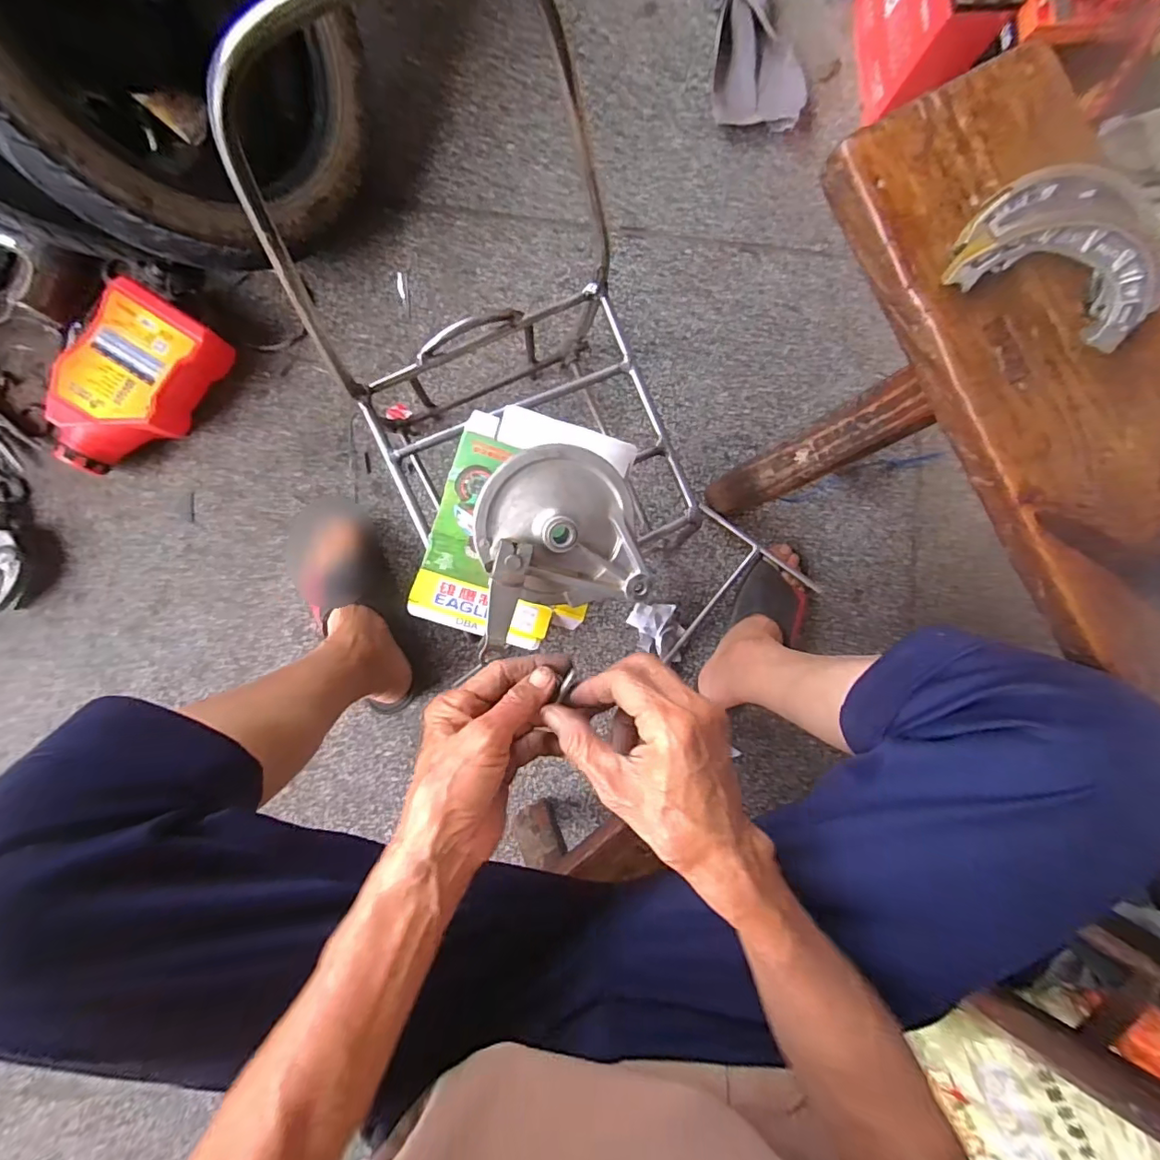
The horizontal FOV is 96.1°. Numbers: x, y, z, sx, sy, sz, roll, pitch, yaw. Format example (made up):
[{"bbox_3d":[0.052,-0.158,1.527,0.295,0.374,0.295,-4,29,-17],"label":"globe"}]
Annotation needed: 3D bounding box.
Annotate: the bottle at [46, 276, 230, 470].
[{"bbox_3d":[-0.515,-0.219,0.605,0.114,0.067,0.211,33,87,-4],"label":"bottle"}]

